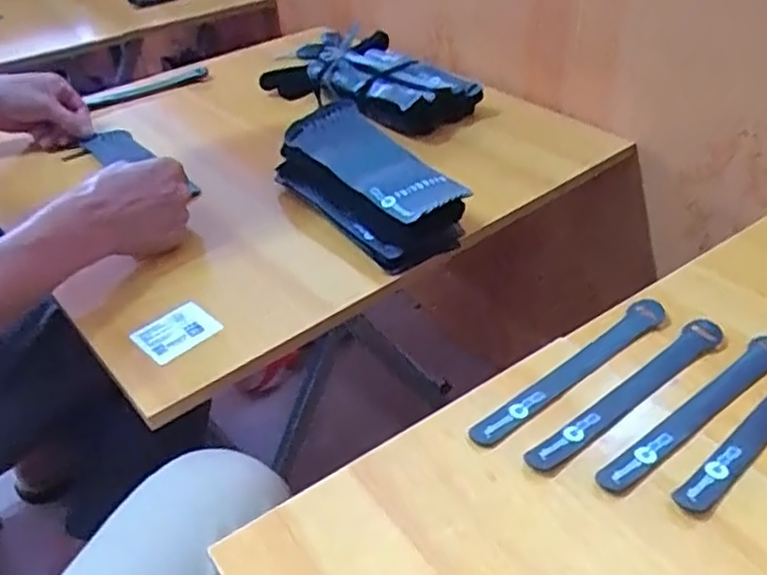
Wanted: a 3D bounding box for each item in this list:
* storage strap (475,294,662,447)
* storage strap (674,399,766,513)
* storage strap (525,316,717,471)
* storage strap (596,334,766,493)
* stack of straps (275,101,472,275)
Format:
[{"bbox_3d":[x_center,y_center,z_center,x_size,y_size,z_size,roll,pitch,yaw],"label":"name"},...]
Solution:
[{"bbox_3d":[0.139,0.058,0.502,0.197,0.007,0.022,-29,45,-29],"label":"storage strap"},{"bbox_3d":[0.254,0.088,0.460,0.193,0.006,0.024,-28,44,-28],"label":"storage strap"},{"bbox_3d":[0.175,0.072,0.485,0.202,0.004,0.021,-28,44,-28],"label":"storage strap"},{"bbox_3d":[0.217,0.081,0.470,0.203,0.005,0.023,-28,44,-28],"label":"storage strap"},{"bbox_3d":[-0.021,-0.100,0.664,0.104,0.069,0.197,-24,43,-25],"label":"stack of straps"}]

